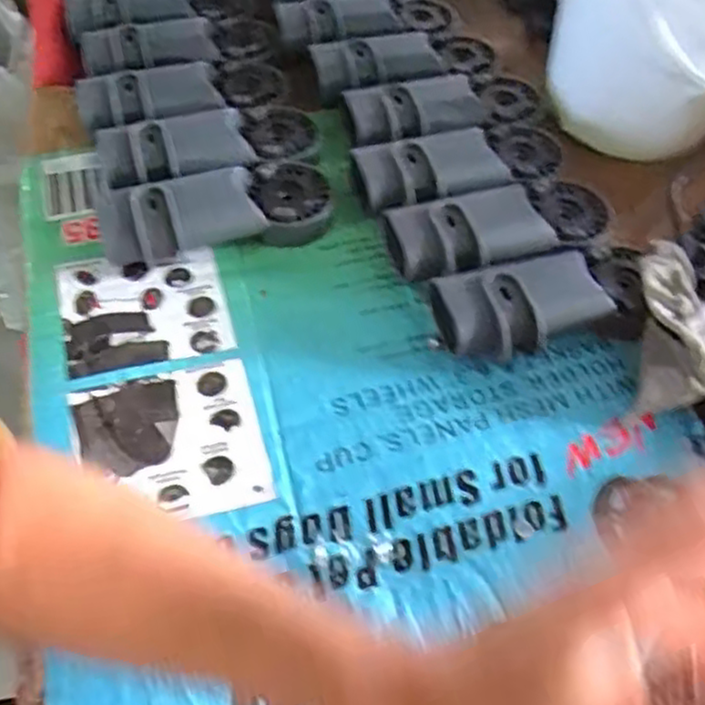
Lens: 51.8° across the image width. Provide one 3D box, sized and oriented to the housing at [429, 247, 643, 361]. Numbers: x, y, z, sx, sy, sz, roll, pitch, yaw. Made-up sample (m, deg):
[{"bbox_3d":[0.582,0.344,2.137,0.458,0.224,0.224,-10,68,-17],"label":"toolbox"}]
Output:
[{"bbox_3d":[0.122,-0.035,0.460,0.145,0.034,0.056,-15,57,-11],"label":"housing"}]

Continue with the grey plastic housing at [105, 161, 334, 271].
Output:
[{"bbox_3d":[-0.094,-0.101,0.509,0.164,0.037,0.064,-16,57,-12],"label":"grey plastic housing"}]

